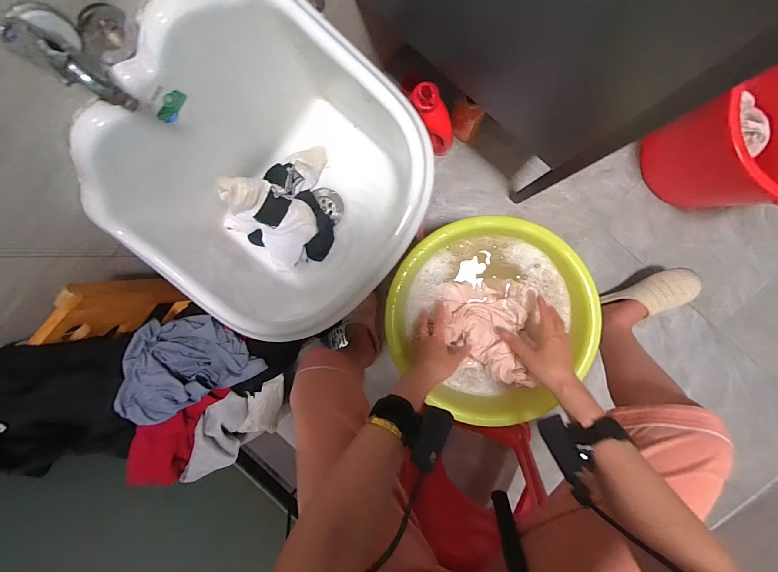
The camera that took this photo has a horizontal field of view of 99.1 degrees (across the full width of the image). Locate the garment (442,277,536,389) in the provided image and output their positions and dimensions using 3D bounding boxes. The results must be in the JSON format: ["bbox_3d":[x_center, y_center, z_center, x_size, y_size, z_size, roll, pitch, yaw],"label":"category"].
[{"bbox_3d":[0.173,0.079,0.573,0.140,0.062,0.165,-2,95,6],"label":"garment"}]

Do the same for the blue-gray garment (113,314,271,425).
[{"bbox_3d":[-0.384,0.140,0.600,0.219,0.101,0.159,-25,92,8],"label":"blue-gray garment"}]

